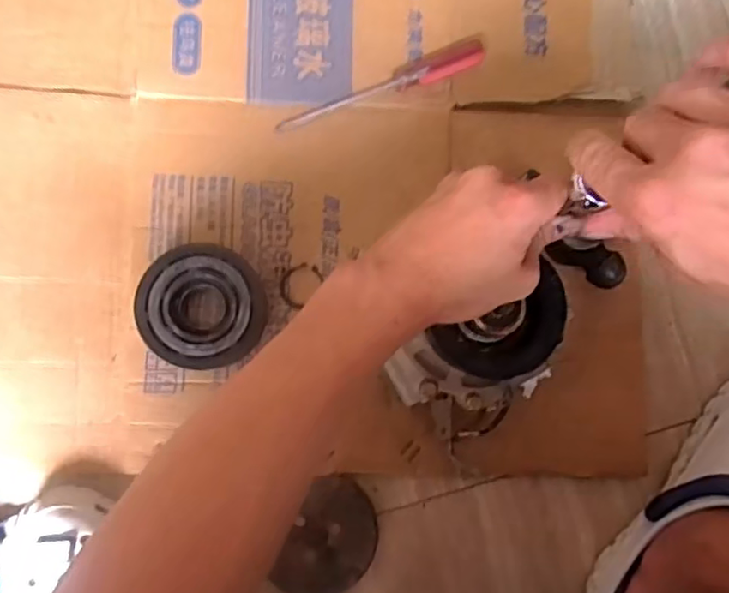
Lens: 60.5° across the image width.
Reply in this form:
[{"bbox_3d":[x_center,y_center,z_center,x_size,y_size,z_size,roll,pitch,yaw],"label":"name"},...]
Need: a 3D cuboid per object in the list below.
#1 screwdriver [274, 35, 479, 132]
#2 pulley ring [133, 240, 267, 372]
[{"bbox_3d":[0.014,-0.192,0.556,0.192,0.023,0.028,-18,85,-5],"label":"screwdriver"},{"bbox_3d":[-0.134,0.009,0.528,0.098,0.047,0.104,0,84,-2],"label":"pulley ring"}]

